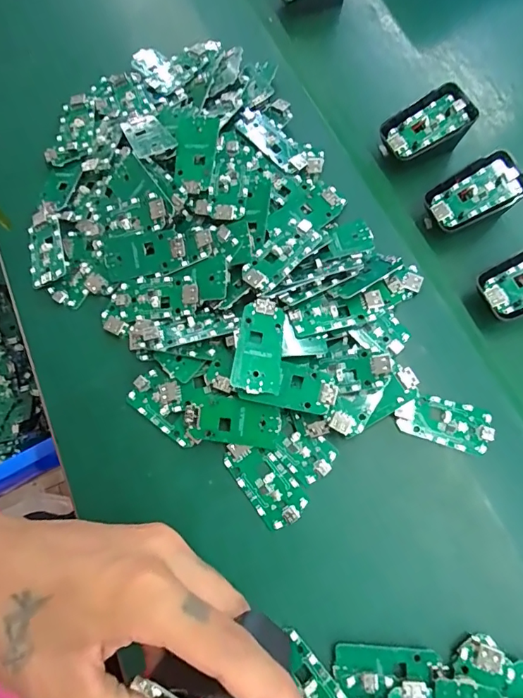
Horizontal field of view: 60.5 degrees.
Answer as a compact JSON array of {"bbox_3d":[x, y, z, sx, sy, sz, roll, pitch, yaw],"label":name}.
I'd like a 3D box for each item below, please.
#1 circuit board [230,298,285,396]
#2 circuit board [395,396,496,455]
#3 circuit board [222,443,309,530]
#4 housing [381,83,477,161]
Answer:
[{"bbox_3d":[0.000,-0.003,0.301,0.033,0.004,0.064,14,70,-12],"label":"circuit board"},{"bbox_3d":[0.124,0.049,0.304,0.061,0.010,0.031,18,71,6],"label":"circuit board"},{"bbox_3d":[0.003,0.086,0.295,0.032,0.005,0.060,-35,74,-11],"label":"circuit board"},{"bbox_3d":[0.137,-0.182,0.376,0.070,0.043,0.044,-29,73,-10],"label":"housing"}]

